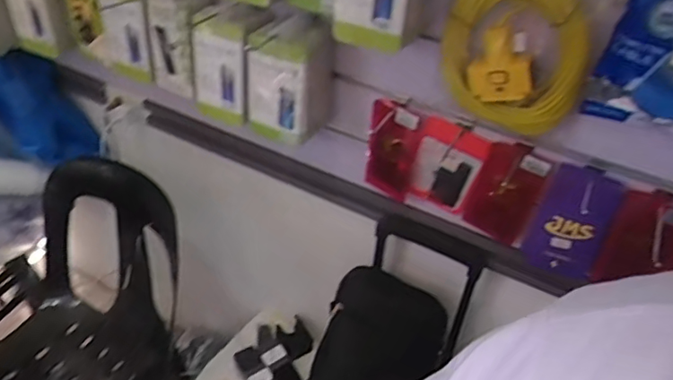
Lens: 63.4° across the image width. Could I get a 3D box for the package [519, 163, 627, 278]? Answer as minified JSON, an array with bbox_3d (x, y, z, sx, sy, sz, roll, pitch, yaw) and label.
[{"bbox_3d":[0.336,0.048,0.780,0.097,0.183,0.028,21,43,18],"label":"package"}]

